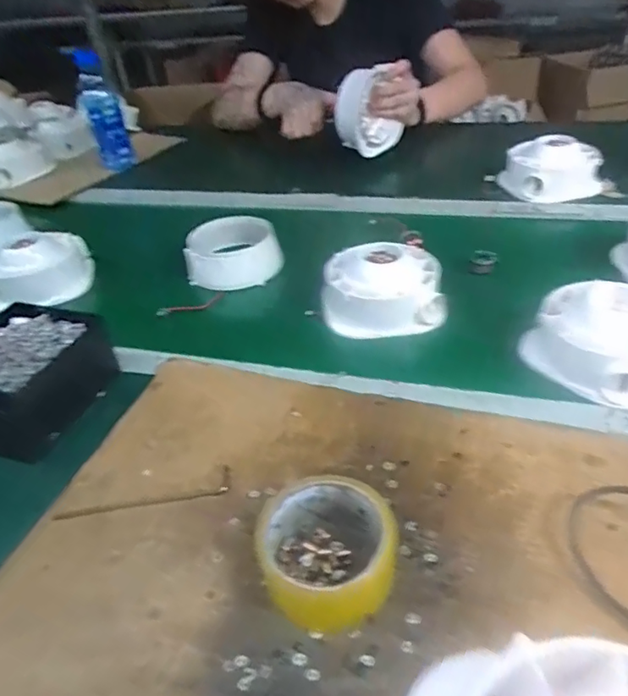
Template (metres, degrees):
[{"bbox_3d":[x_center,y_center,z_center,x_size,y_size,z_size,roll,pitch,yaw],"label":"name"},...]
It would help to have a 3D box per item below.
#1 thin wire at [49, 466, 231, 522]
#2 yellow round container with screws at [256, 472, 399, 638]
[{"bbox_3d":[-0.136,0.123,0.436,0.139,0.007,0.023,-13,38,-8],"label":"thin wire"},{"bbox_3d":[0.009,0.136,0.367,0.087,0.045,0.089,-4,38,3],"label":"yellow round container with screws"}]

